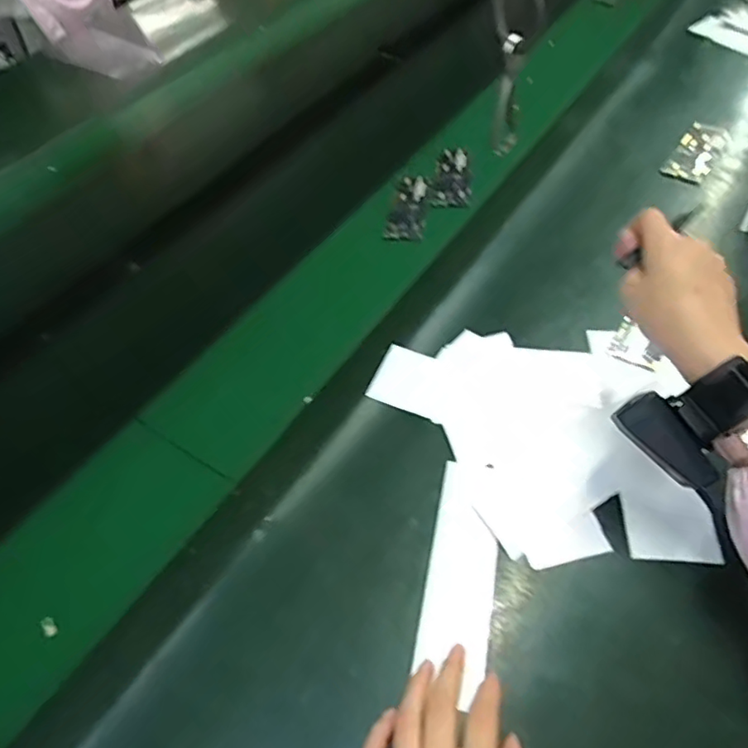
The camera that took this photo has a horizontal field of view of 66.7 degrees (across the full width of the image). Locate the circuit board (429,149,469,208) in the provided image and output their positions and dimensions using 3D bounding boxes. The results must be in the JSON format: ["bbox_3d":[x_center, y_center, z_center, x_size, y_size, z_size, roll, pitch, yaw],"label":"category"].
[{"bbox_3d":[0.099,-0.246,0.714,0.045,0.010,0.115,4,53,10],"label":"circuit board"}]

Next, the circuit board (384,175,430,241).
[{"bbox_3d":[0.042,-0.201,0.680,0.043,0.011,0.111,5,53,10],"label":"circuit board"}]

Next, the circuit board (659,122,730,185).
[{"bbox_3d":[0.397,-0.273,0.698,0.050,0.016,0.118,30,61,26],"label":"circuit board"}]

